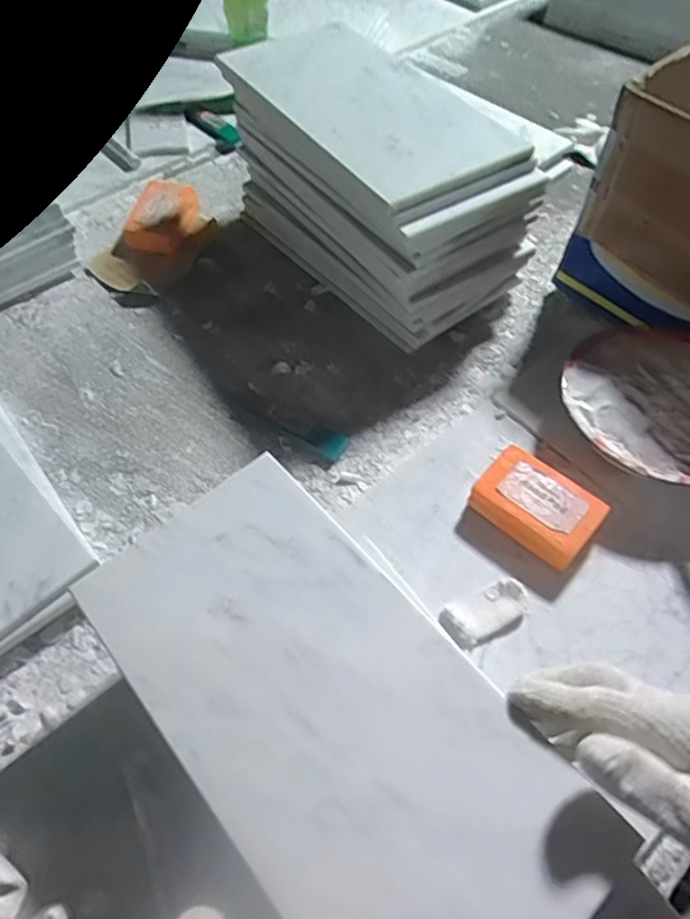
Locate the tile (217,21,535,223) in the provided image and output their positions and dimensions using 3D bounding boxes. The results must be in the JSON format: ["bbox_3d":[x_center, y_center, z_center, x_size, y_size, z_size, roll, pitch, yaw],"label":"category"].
[{"bbox_3d":[0.018,-0.337,0.557,0.154,0.019,0.313,-31,62,-16],"label":"tile"}]

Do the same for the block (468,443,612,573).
[{"bbox_3d":[0.153,0.037,0.484,0.093,0.034,0.057,37,65,23],"label":"block"}]

